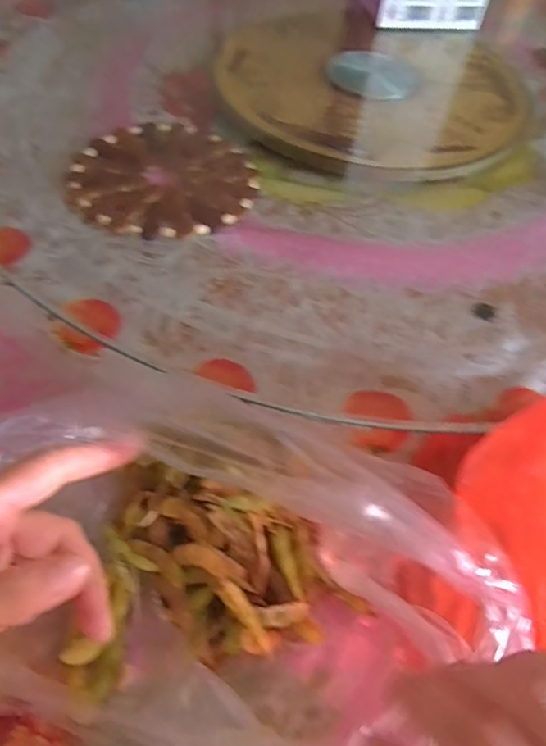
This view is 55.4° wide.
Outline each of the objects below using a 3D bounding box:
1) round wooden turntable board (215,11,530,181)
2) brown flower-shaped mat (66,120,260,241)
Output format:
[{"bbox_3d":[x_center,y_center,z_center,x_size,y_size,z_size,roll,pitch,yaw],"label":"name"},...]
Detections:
[{"bbox_3d":[0.104,-0.312,0.548,0.313,0.031,0.302,2,56,-3],"label":"round wooden turntable board"},{"bbox_3d":[-0.093,-0.171,0.454,0.152,0.013,0.155,-2,56,-6],"label":"brown flower-shaped mat"}]

